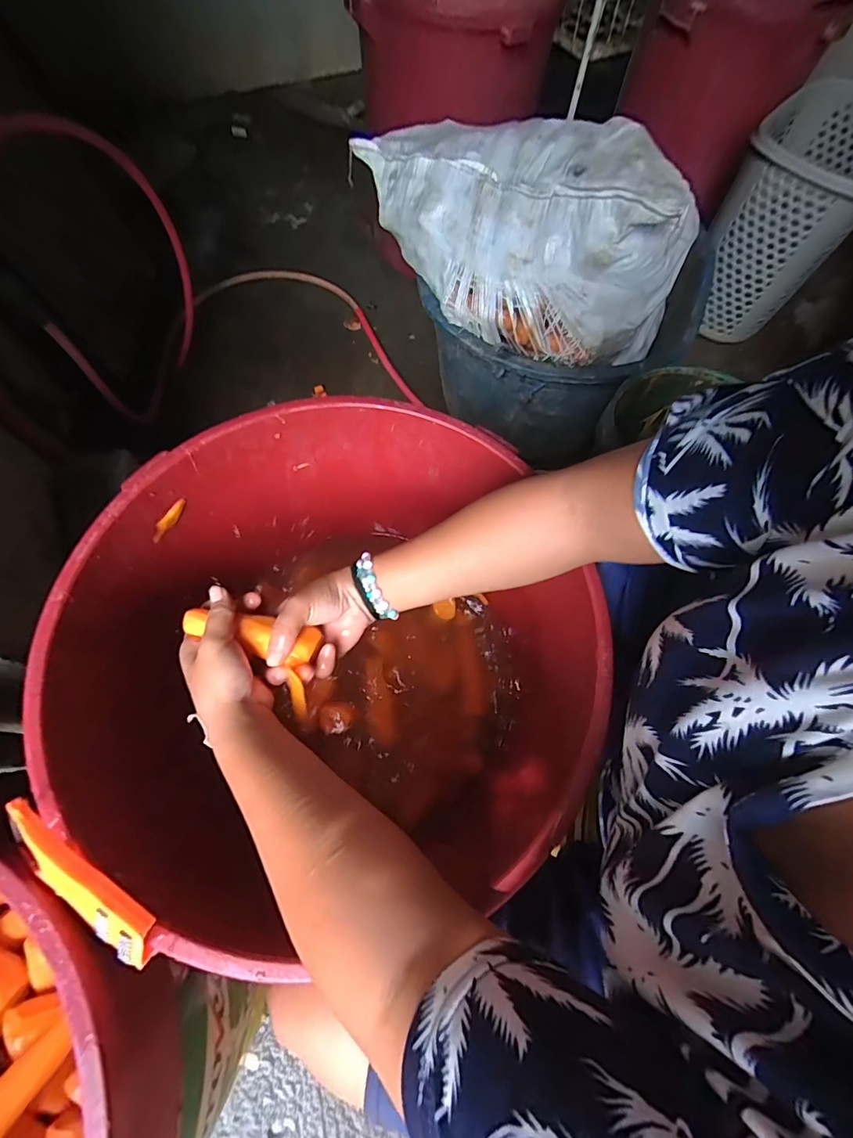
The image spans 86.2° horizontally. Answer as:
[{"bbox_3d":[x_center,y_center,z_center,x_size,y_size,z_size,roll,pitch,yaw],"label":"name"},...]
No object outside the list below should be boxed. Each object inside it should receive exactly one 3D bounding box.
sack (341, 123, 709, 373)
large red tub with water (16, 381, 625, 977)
[{"bbox_3d":[0.138,-0.590,0.769,0.632,0.226,0.307,24,66,6],"label":"sack"},{"bbox_3d":[-0.077,0.082,0.473,0.412,0.275,0.410,2,65,-4],"label":"large red tub with water"}]

